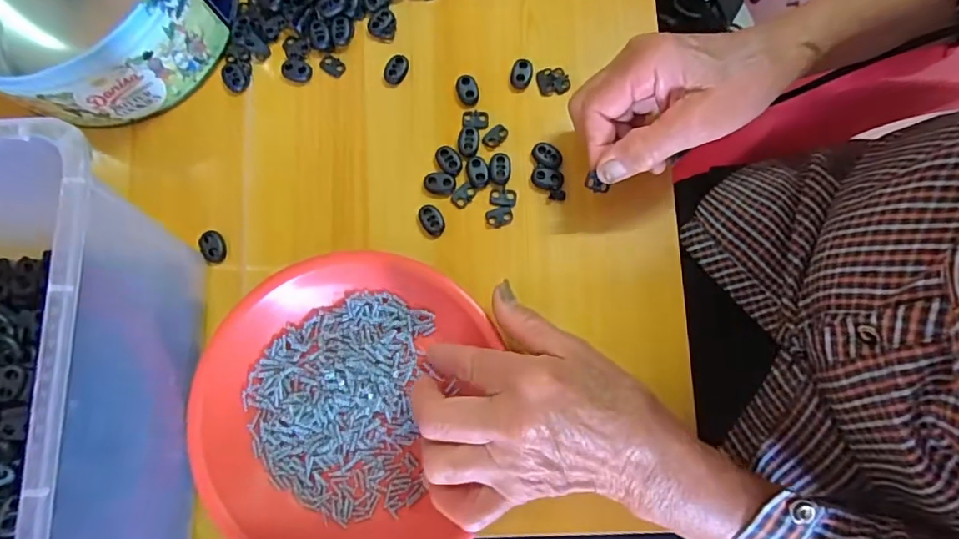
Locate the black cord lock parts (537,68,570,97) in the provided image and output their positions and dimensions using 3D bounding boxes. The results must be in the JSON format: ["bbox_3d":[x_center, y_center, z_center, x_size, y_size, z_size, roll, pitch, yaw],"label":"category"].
[{"bbox_3d":[0.053,-0.134,0.372,0.022,0.006,0.018,-8,81,-1],"label":"black cord lock parts"}]

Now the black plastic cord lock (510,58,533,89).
[{"bbox_3d":[0.030,-0.140,0.372,0.014,0.005,0.021,12,81,2],"label":"black plastic cord lock"}]

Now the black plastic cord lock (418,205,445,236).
[{"bbox_3d":[-0.033,-0.034,0.356,0.015,0.005,0.021,-32,82,-5],"label":"black plastic cord lock"}]

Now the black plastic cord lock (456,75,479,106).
[{"bbox_3d":[-0.008,-0.128,0.370,0.015,0.005,0.021,-19,81,-3],"label":"black plastic cord lock"}]

